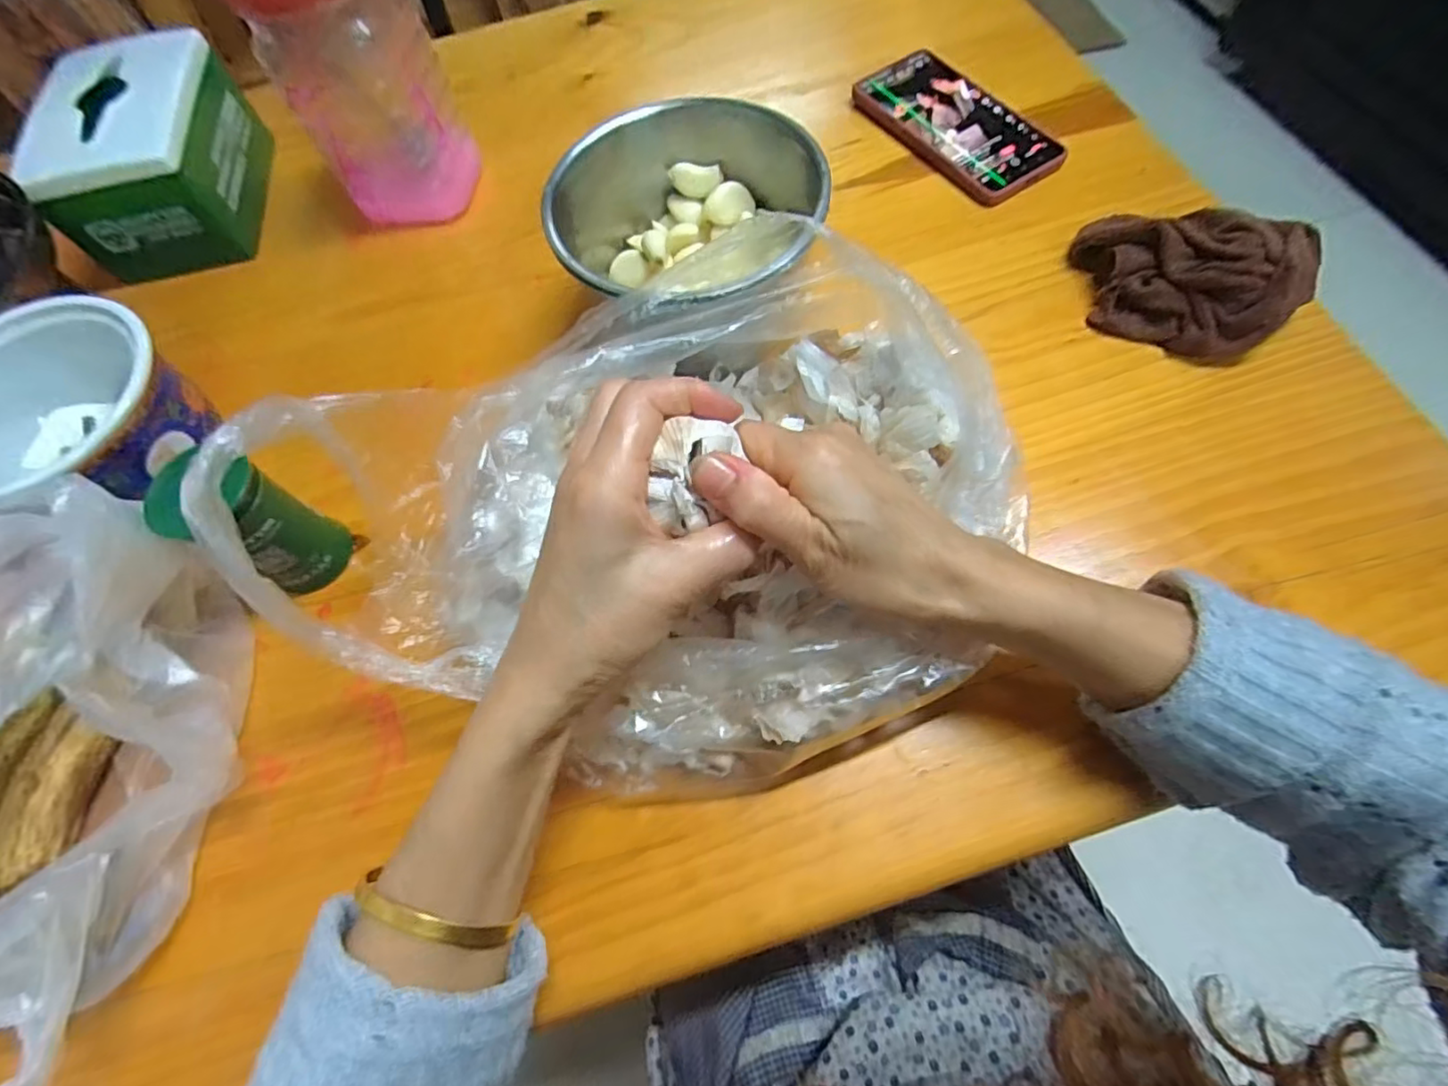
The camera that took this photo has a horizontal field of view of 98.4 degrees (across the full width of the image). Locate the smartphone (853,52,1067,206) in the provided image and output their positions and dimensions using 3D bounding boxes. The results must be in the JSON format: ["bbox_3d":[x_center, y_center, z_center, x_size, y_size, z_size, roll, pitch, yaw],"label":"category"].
[{"bbox_3d":[0.174,-0.317,0.471,0.080,0.008,0.160,-34,69,-9],"label":"smartphone"}]

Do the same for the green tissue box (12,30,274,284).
[{"bbox_3d":[-0.420,-0.285,0.465,0.102,0.086,0.165,-13,65,-1],"label":"green tissue box"}]

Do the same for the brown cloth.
[{"bbox_3d":[0.279,-0.164,0.379,0.126,0.047,0.082,24,70,15],"label":"brown cloth"}]

